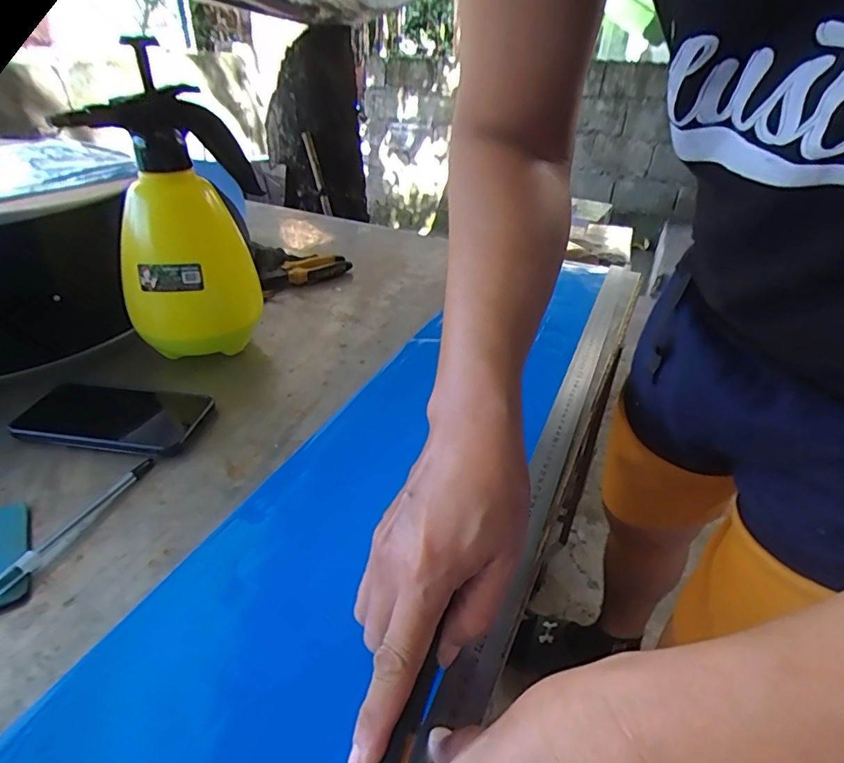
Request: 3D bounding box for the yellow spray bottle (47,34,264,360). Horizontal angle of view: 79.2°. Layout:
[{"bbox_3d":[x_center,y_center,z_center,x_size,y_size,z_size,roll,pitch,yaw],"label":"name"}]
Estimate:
[{"bbox_3d":[-0.250,-0.162,0.552,0.127,0.269,0.156,-1,35,-6],"label":"yellow spray bottle"}]

